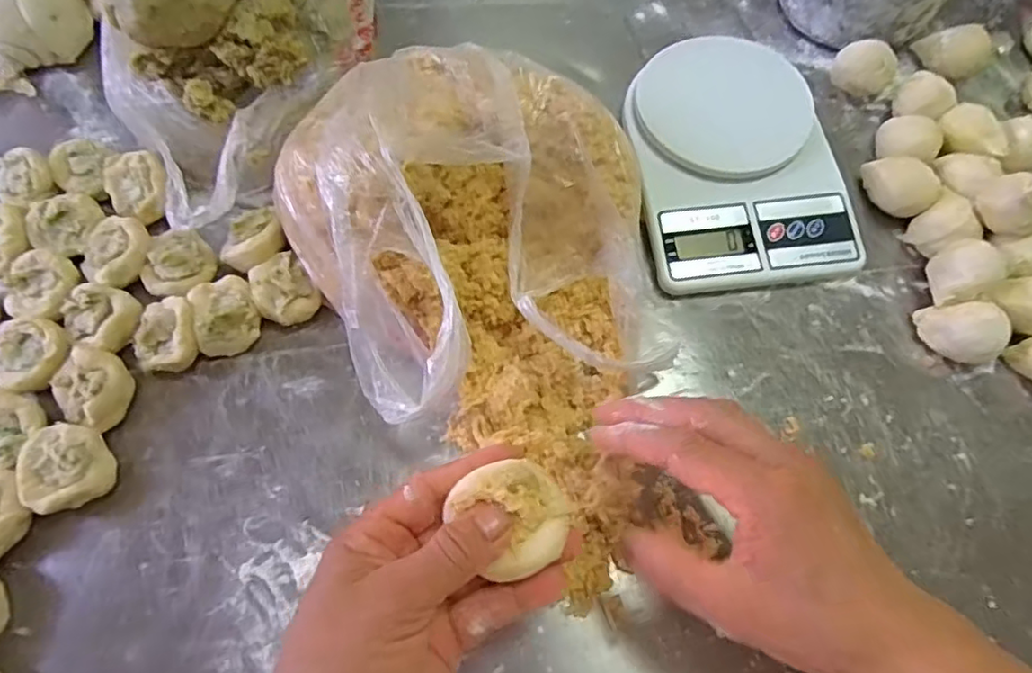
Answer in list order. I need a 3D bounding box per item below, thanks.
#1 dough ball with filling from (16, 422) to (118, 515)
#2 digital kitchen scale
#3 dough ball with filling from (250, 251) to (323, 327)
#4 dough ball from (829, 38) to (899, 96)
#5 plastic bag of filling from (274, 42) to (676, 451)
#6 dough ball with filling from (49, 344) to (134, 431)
[{"bbox_3d":[-0.274,0.081,0.363,0.043,0.035,0.051,2,67,1],"label":"dough ball with filling"},{"bbox_3d":[0.168,-0.137,0.462,0.150,0.039,0.203,-7,68,-3],"label":"digital kitchen scale"},{"bbox_3d":[-0.163,-0.032,0.418,0.039,0.026,0.051,-30,71,-12],"label":"dough ball with filling"},{"bbox_3d":[0.291,-0.222,0.494,0.032,0.036,0.043,-28,70,-11],"label":"dough ball"},{"bbox_3d":[-0.020,-0.067,0.379,0.208,0.132,0.238,-26,70,-10],"label":"plastic bag of filling"},{"bbox_3d":[-0.274,0.034,0.385,0.044,0.033,0.045,0,67,0],"label":"dough ball with filling"}]

